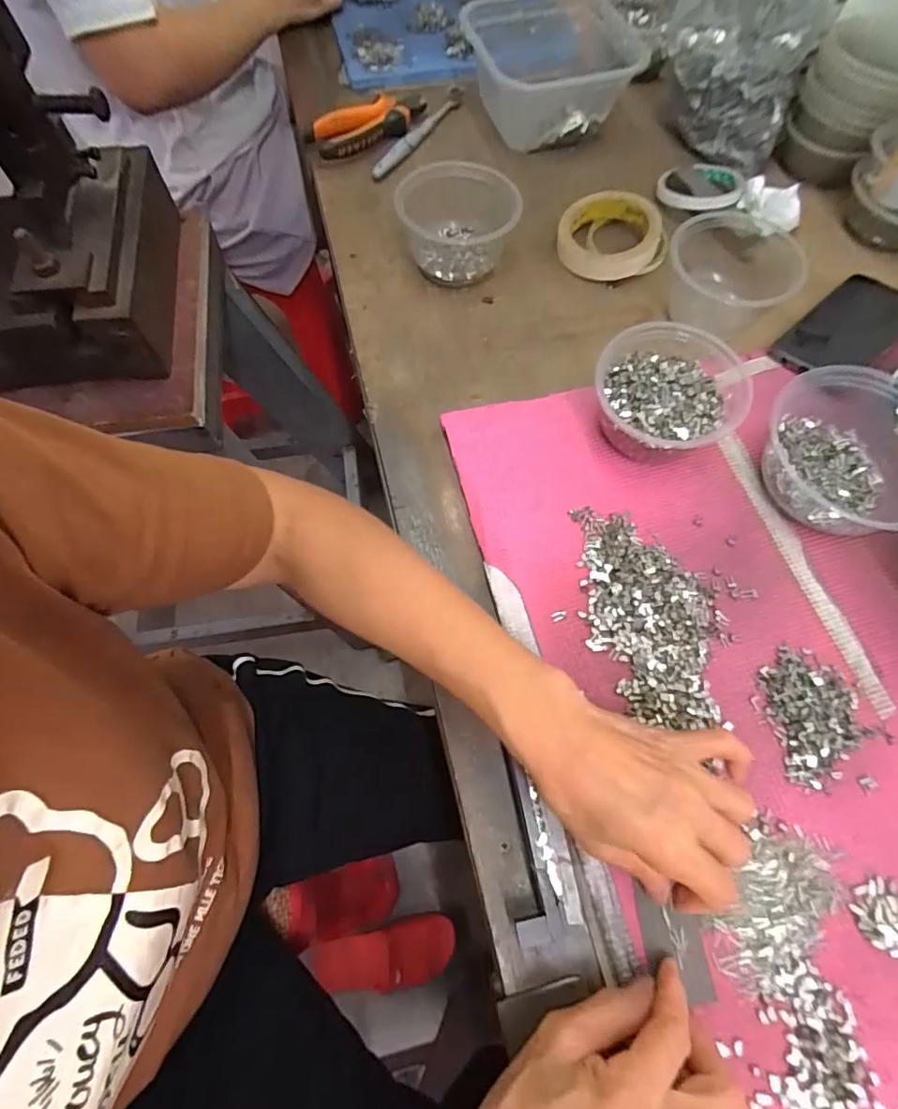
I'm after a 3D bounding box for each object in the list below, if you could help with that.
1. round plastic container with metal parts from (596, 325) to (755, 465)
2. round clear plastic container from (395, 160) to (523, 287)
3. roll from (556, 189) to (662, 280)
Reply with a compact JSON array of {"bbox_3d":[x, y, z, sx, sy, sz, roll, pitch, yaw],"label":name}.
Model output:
[{"bbox_3d":[0.177,-0.127,0.431,0.111,0.058,0.126,43,73,16],"label":"round plastic container with metal parts"},{"bbox_3d":[0.008,-0.316,0.515,0.112,0.068,0.097,-2,67,-1],"label":"round clear plastic container"},{"bbox_3d":[0.162,-0.323,0.540,0.096,0.033,0.096,-3,67,1],"label":"roll"}]

